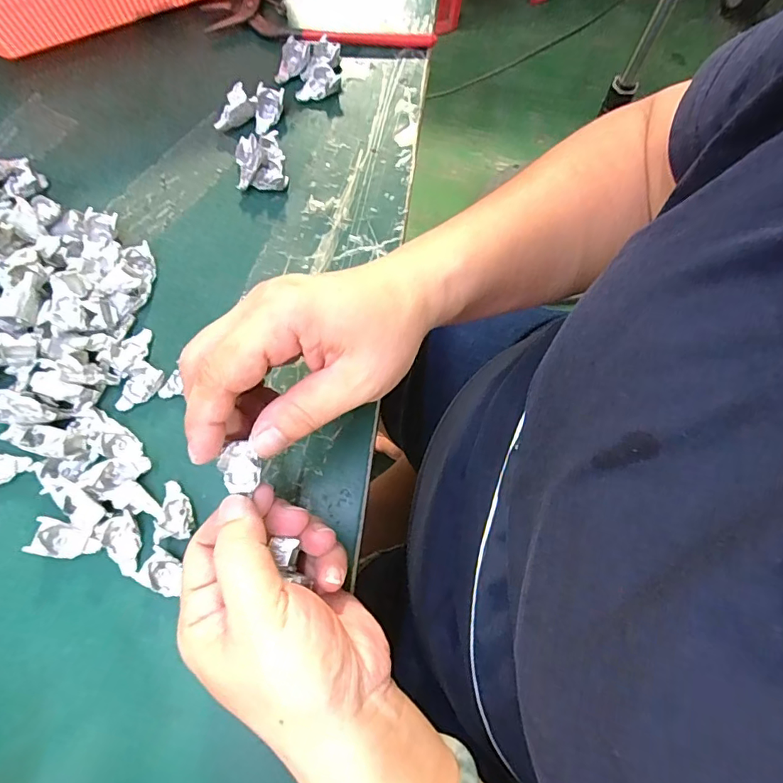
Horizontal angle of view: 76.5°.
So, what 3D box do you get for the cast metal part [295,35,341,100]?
[{"bbox_3d":[-0.050,-0.226,0.347,0.030,0.015,0.041,1,73,1],"label":"cast metal part"}]

